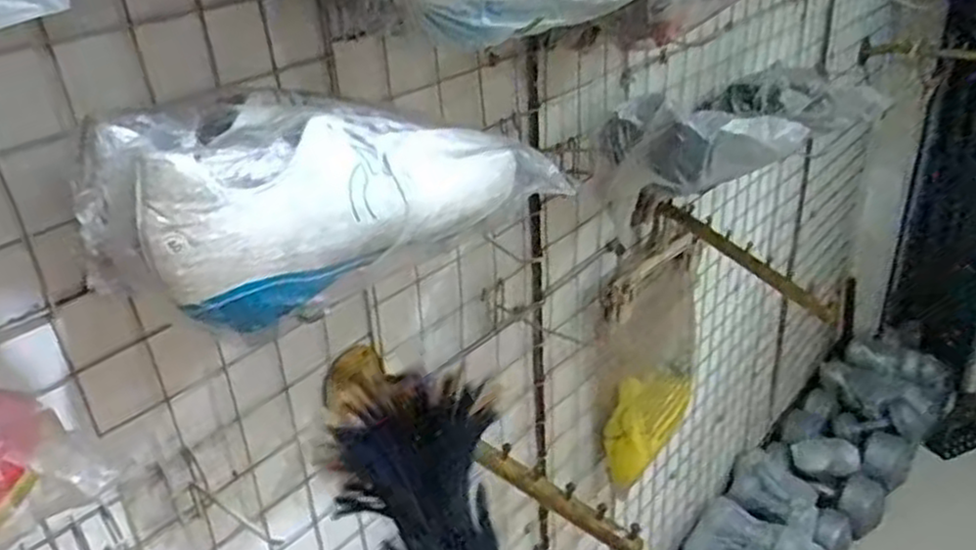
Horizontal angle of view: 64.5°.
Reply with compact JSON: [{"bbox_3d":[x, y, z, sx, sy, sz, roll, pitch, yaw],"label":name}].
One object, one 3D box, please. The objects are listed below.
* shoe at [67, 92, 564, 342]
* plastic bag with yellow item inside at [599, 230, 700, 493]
[{"bbox_3d":[-0.083,-0.060,0.452,0.271,0.093,0.088,-26,36,-35],"label":"shoe"},{"bbox_3d":[0.228,0.115,1.137,0.085,0.326,0.228,12,32,25],"label":"plastic bag with yellow item inside"}]

